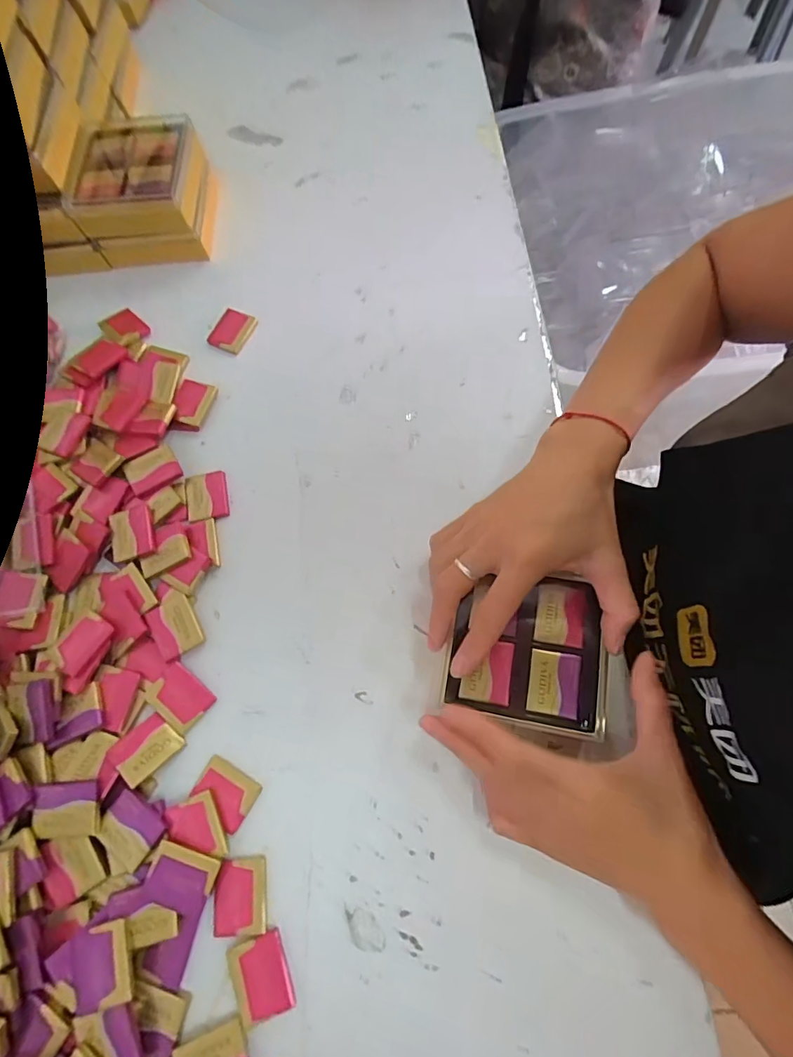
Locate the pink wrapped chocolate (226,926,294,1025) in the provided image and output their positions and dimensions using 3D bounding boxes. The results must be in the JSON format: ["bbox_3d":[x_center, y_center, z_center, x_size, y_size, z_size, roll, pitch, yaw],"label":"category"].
[{"bbox_3d":[-0.080,0.265,0.277,0.033,0.004,0.039,-21,73,-4],"label":"pink wrapped chocolate"}]

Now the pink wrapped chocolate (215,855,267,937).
[{"bbox_3d":[-0.096,0.227,0.290,0.031,0.004,0.040,-5,72,1],"label":"pink wrapped chocolate"}]

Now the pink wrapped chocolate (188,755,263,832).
[{"bbox_3d":[-0.113,0.173,0.309,0.040,0.004,0.030,28,75,11],"label":"pink wrapped chocolate"}]

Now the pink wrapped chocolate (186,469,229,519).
[{"bbox_3d":[-0.152,-0.026,0.376,0.032,0.004,0.040,-12,72,-2],"label":"pink wrapped chocolate"}]

